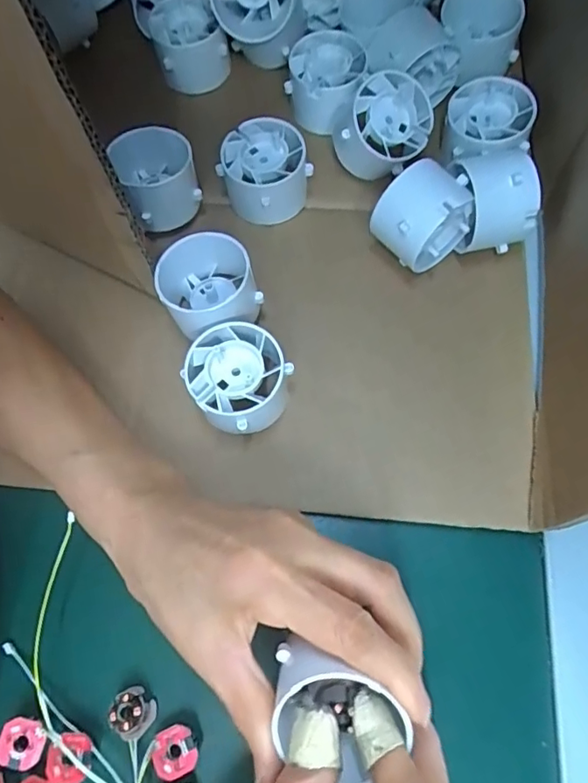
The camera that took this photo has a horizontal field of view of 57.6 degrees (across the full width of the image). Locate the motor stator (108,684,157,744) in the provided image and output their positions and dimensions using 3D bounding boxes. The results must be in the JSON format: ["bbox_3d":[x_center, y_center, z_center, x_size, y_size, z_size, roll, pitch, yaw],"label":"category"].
[{"bbox_3d":[-0.074,0.148,0.247,0.018,0.016,0.019,0,69,1],"label":"motor stator"}]

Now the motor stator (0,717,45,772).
[{"bbox_3d":[-0.122,0.158,0.240,0.020,0.011,0.020,-25,71,-9],"label":"motor stator"}]

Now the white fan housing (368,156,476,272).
[{"bbox_3d":[0.069,-0.092,0.291,0.040,0.052,0.036,-38,73,-13],"label":"white fan housing"}]

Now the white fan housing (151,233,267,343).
[{"bbox_3d":[-0.045,-0.053,0.286,0.049,0.041,0.047,0,69,1],"label":"white fan housing"}]

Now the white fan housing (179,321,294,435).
[{"bbox_3d":[-0.029,-0.005,0.275,0.048,0.041,0.047,0,69,1],"label":"white fan housing"}]

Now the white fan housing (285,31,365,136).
[{"bbox_3d":[0.020,-0.192,0.333,0.046,0.037,0.052,11,69,5],"label":"white fan housing"}]

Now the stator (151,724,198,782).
[{"bbox_3d":[-0.053,0.161,0.241,0.019,0.016,0.020,0,69,1],"label":"stator"}]

